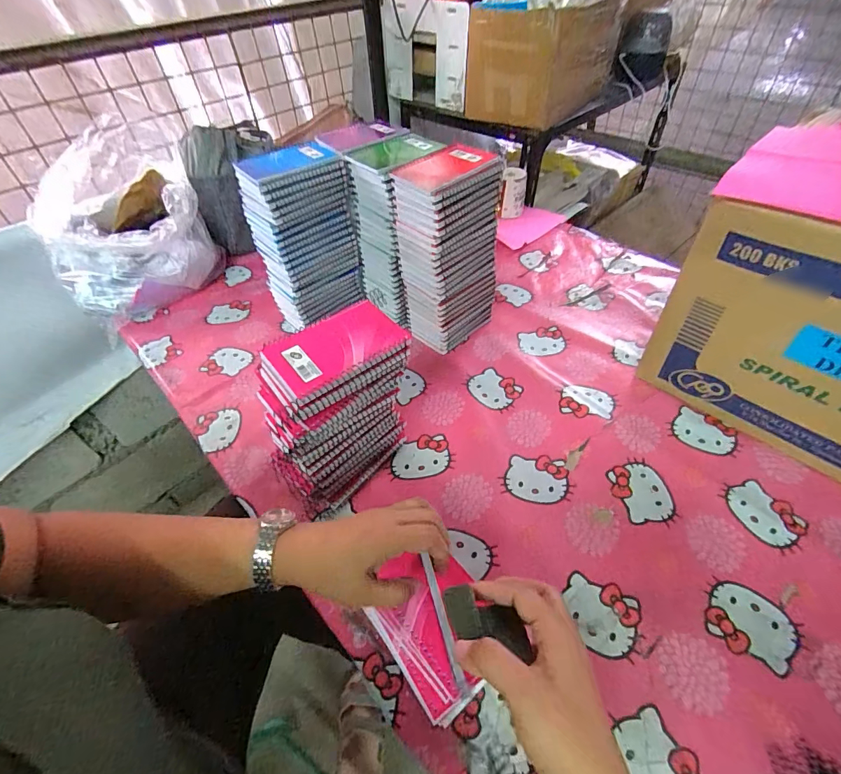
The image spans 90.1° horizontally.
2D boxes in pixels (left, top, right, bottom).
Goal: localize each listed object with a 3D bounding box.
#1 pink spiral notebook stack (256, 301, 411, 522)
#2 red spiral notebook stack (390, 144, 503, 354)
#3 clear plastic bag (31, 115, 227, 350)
[{"bbox_3d":[-0.097,0.037,0.506,0.165,0.217,0.093,-32,54,-24],"label":"pink spiral notebook stack"},{"bbox_3d":[0.043,-0.199,0.665,0.137,0.281,0.094,-34,54,-25],"label":"red spiral notebook stack"},{"bbox_3d":[-0.567,-0.329,0.839,0.234,0.244,0.337,33,57,29],"label":"clear plastic bag"}]

